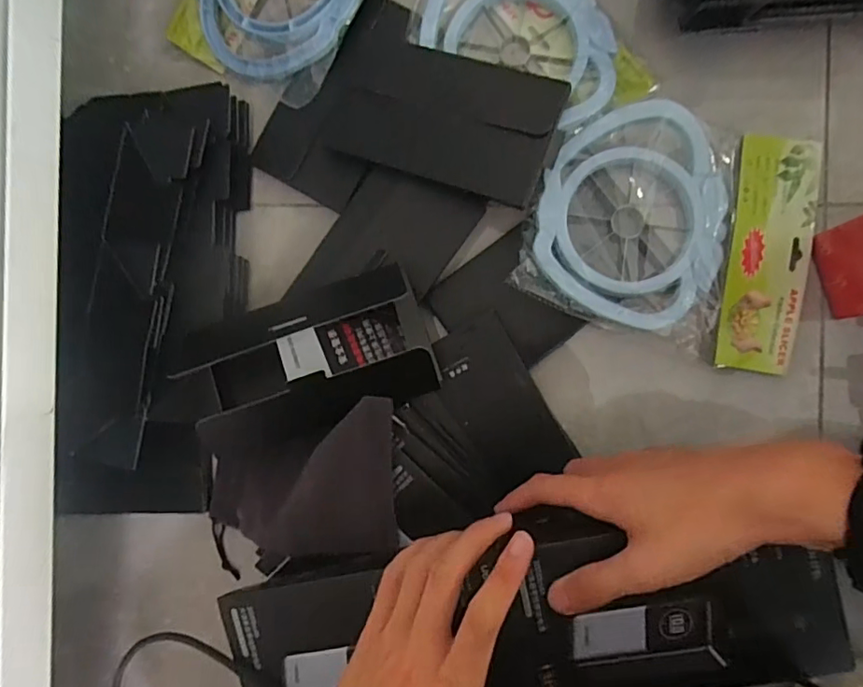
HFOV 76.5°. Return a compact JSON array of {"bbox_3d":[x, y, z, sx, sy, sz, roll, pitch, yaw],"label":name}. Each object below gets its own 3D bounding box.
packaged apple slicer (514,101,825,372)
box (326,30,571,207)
[{"bbox_3d":[0.185,-0.089,0.409,0.207,0.038,0.173,16,92,7],"label":"packaged apple slicer"},{"bbox_3d":[0.006,-0.176,0.424,0.175,0.011,0.094,23,96,16],"label":"box"}]

